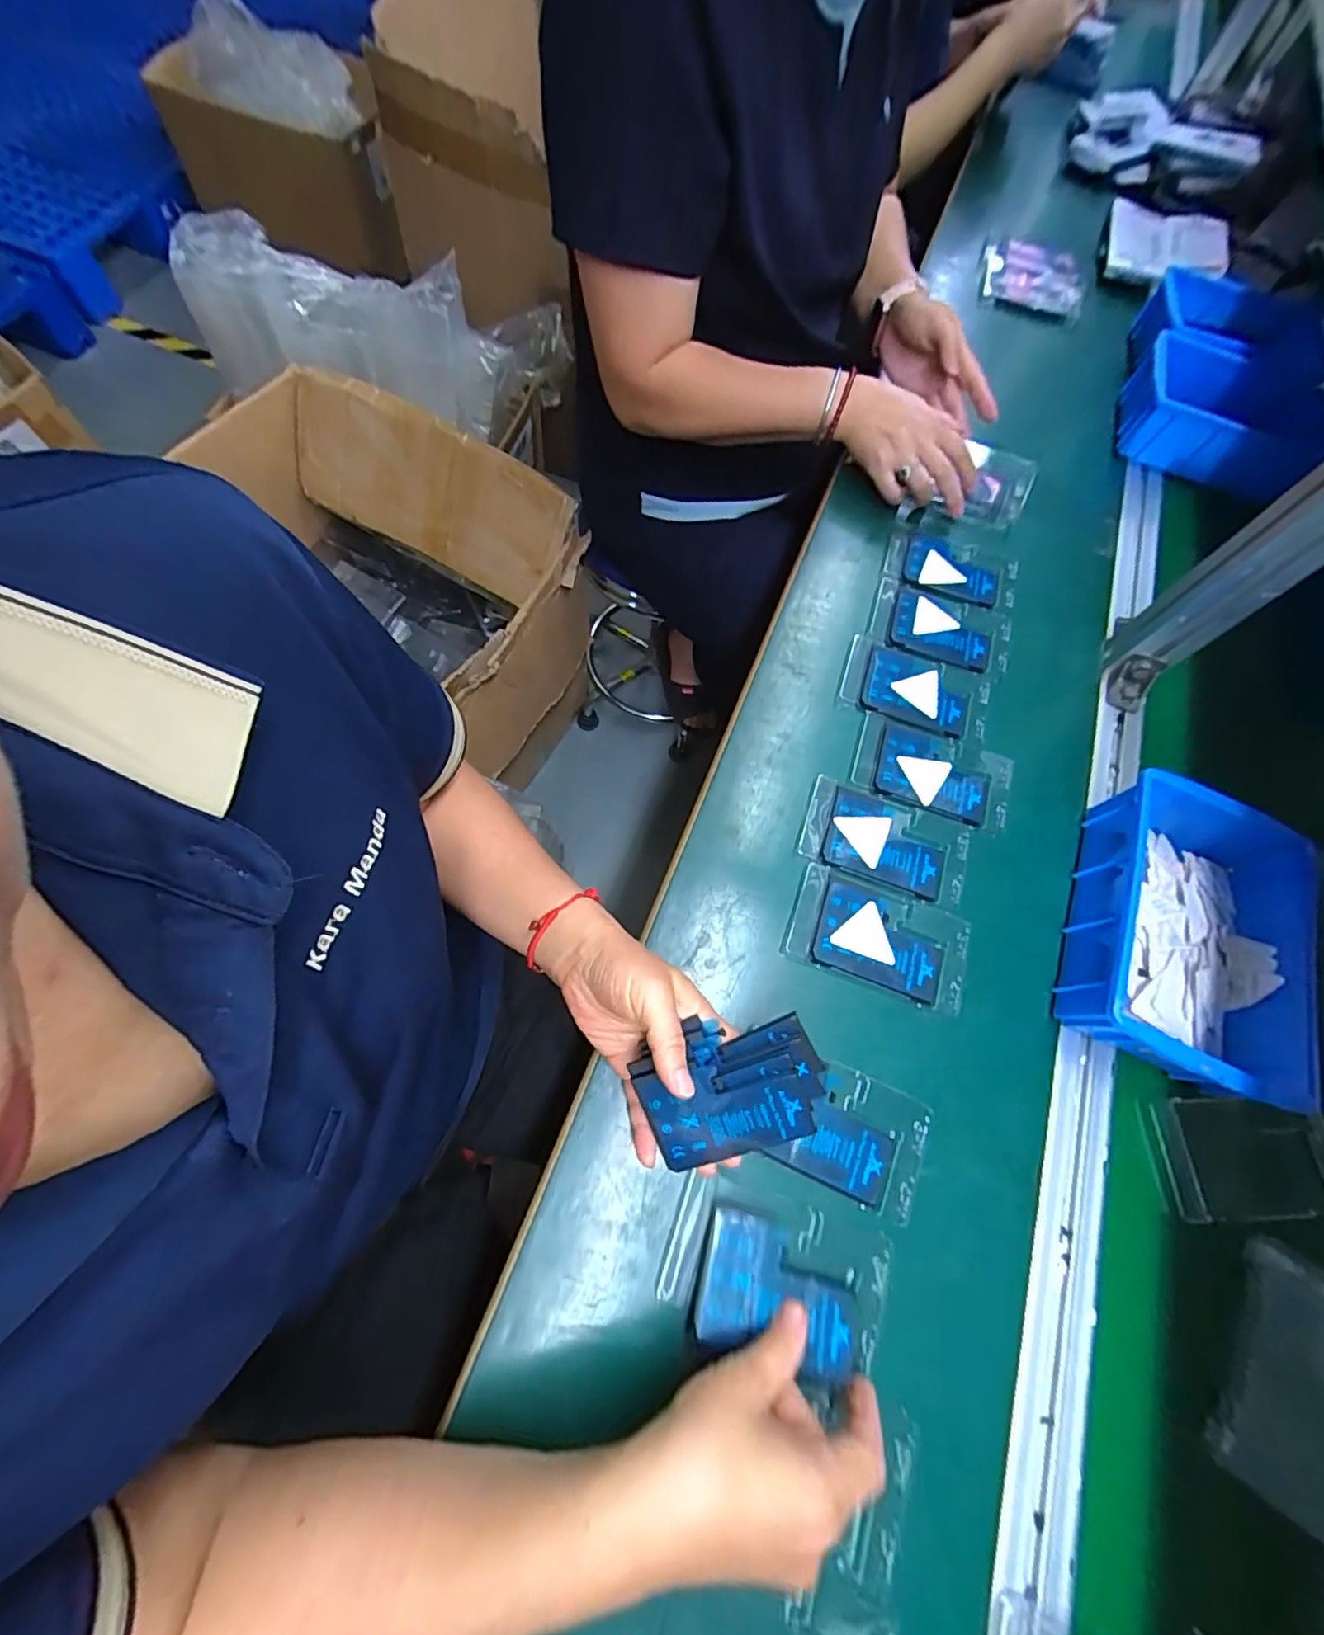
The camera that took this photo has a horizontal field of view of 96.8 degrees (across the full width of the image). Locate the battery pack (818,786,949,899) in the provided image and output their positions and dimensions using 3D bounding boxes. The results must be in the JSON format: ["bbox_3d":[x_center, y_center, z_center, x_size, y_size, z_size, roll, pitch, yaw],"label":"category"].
[{"bbox_3d":[0.172,0.019,0.450,0.089,0.004,0.067,18,69,7],"label":"battery pack"}]

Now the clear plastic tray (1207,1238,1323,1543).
[{"bbox_3d":[0.377,0.334,0.347,0.076,0.019,0.126,33,72,12],"label":"clear plastic tray"}]

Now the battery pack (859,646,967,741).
[{"bbox_3d":[0.219,-0.109,0.507,0.089,0.007,0.063,20,69,8],"label":"battery pack"}]

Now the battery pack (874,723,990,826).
[{"bbox_3d":[0.221,-0.036,0.479,0.088,0.005,0.068,18,69,7],"label":"battery pack"}]

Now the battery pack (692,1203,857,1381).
[{"bbox_3d":[0.068,0.272,0.335,0.089,0.012,0.064,13,69,5],"label":"battery pack"}]

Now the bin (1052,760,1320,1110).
[{"bbox_3d":[0.375,0.084,0.412,0.145,0.057,0.200,24,70,9],"label":"bin"}]

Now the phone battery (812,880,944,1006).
[{"bbox_3d":[0.157,0.088,0.421,0.088,0.004,0.064,18,69,7],"label":"phone battery"}]

